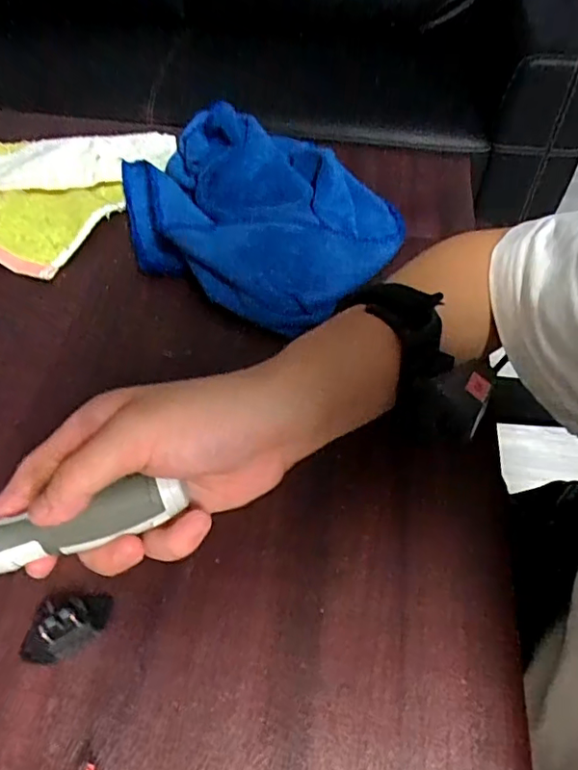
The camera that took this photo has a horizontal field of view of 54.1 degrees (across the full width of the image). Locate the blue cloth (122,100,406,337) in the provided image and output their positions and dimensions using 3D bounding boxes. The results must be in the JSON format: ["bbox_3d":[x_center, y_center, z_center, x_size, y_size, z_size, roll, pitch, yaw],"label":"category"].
[{"bbox_3d":[-0.032,-0.160,0.475,0.238,0.060,0.197,29,57,19],"label":"blue cloth"}]

